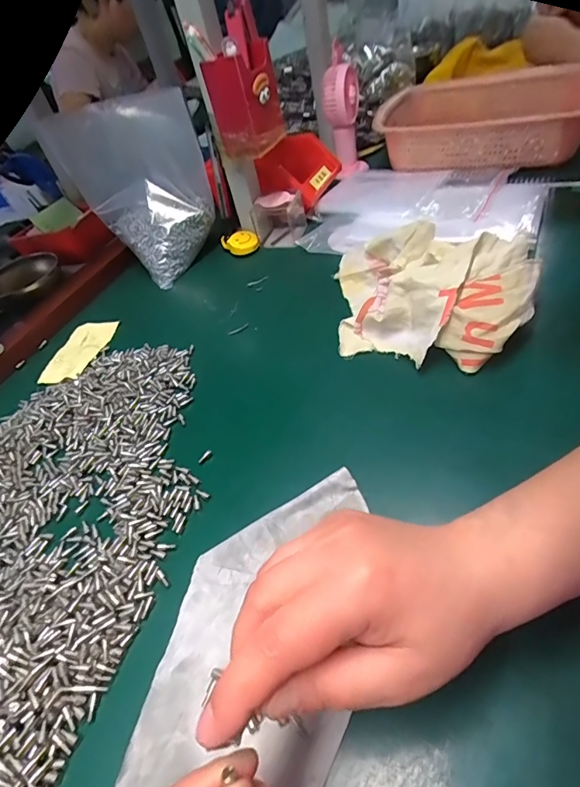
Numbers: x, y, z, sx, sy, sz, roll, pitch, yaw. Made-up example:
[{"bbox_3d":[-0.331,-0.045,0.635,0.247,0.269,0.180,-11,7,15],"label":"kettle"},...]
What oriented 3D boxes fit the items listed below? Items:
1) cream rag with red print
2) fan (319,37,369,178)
[{"bbox_3d":[0.129,-0.099,0.425,0.191,0.083,0.163,3,48,19],"label":"cream rag with red print"},{"bbox_3d":[0.085,-0.424,0.678,0.072,0.157,0.064,-5,45,11],"label":"fan"}]

